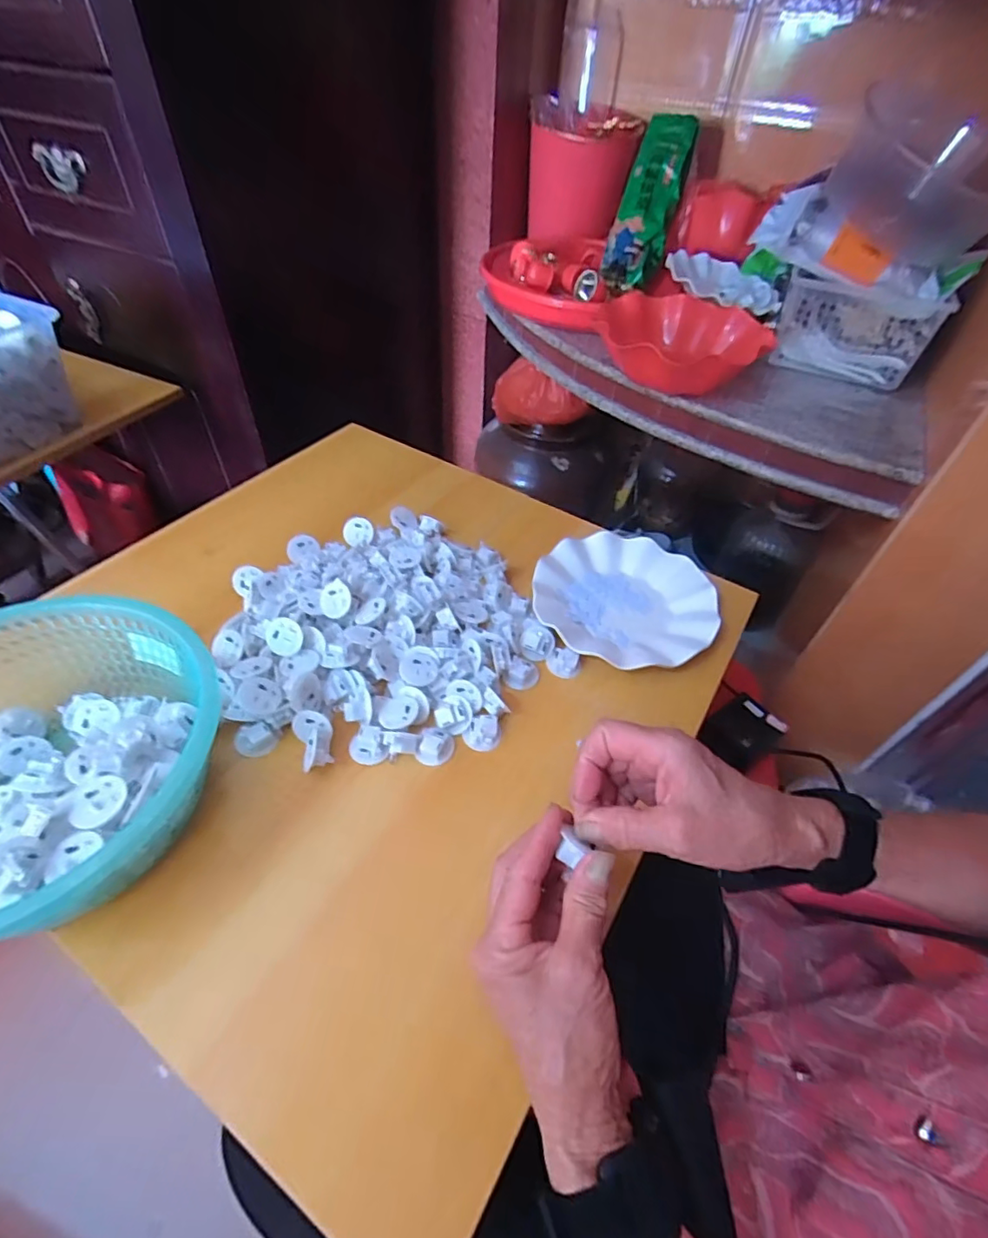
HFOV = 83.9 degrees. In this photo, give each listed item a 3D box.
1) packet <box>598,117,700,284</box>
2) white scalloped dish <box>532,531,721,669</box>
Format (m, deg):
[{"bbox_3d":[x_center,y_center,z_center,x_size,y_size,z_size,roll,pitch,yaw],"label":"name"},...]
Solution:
[{"bbox_3d":[0.254,-0.676,0.894,0.090,0.042,0.289,20,93,12],"label":"packet"},{"bbox_3d":[0.134,-0.023,0.570,0.179,0.021,0.171,2,48,-3],"label":"white scalloped dish"}]

